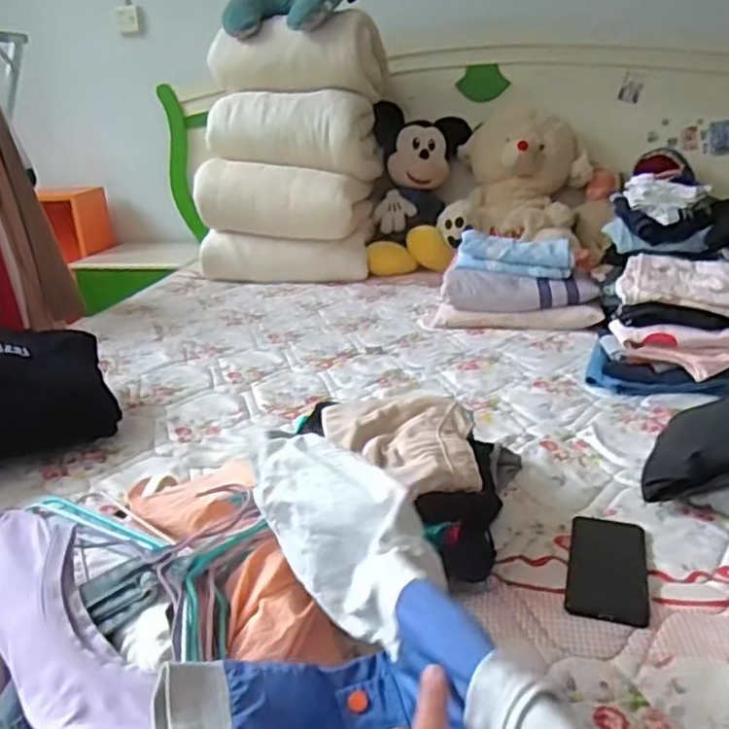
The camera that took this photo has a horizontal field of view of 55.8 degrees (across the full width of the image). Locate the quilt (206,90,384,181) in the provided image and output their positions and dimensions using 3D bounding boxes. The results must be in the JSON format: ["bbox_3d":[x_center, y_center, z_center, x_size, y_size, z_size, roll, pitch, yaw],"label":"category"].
[{"bbox_3d":[-0.183,-0.633,1.881,0.440,0.195,0.244,0,22,6],"label":"quilt"}]

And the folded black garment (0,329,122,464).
[{"bbox_3d":[-0.516,0.038,1.008,0.293,0.160,0.173,-16,27,-36],"label":"folded black garment"}]

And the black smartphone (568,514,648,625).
[{"bbox_3d":[0.262,0.216,0.740,0.080,0.016,0.164,7,23,17],"label":"black smartphone"}]

